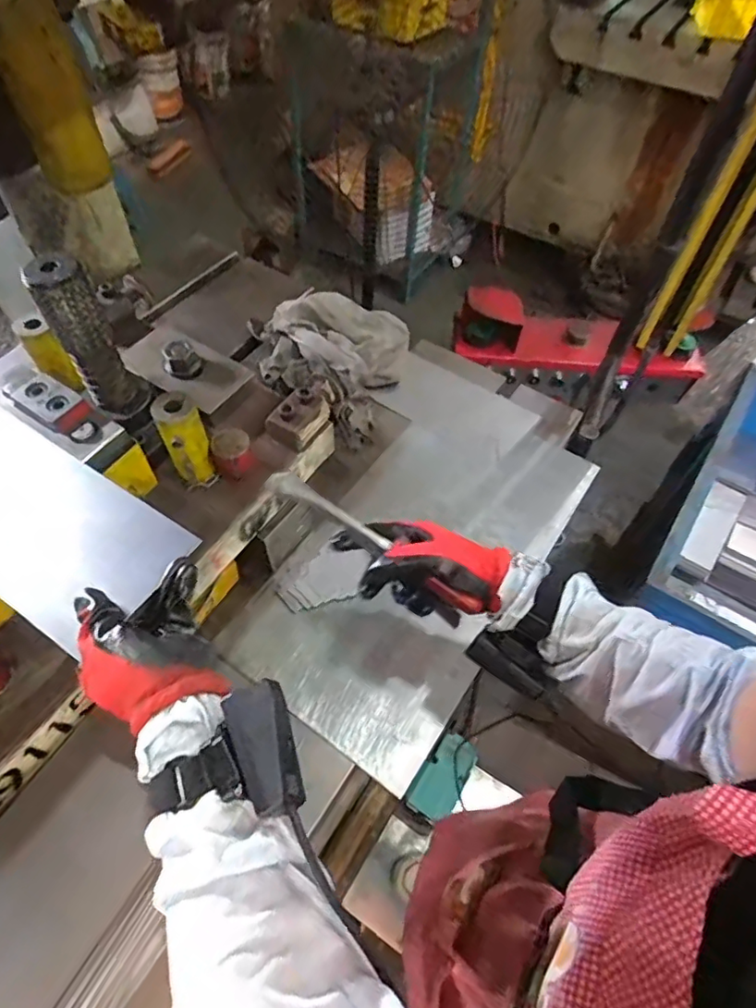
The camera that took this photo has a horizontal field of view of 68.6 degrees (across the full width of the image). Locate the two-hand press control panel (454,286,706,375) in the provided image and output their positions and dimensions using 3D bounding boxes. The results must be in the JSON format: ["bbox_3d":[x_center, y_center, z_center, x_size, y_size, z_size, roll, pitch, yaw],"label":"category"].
[{"bbox_3d":[0.457,-0.388,1.234,0.554,0.150,0.125,5,56,2],"label":"two-hand press control panel"}]

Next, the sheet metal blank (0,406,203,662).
[{"bbox_3d":[-0.284,0.012,0.459,0.248,0.008,0.121,29,61,17],"label":"sheet metal blank"}]

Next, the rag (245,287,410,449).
[{"bbox_3d":[-0.093,-0.233,0.839,0.270,0.078,0.241,22,58,14],"label":"rag"}]

